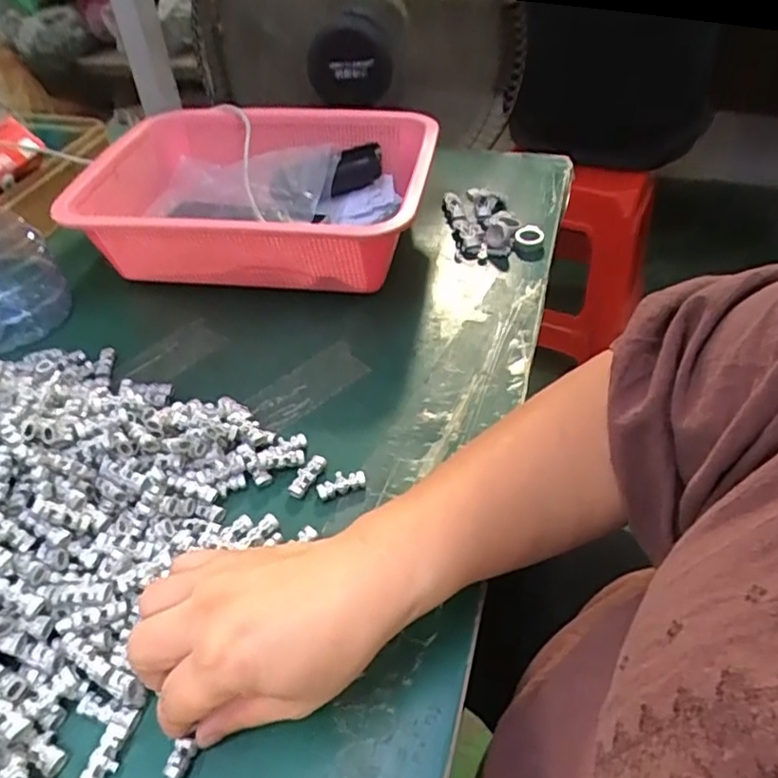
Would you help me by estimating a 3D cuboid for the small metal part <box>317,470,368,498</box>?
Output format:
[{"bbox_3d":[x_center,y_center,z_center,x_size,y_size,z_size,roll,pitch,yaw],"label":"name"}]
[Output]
[{"bbox_3d":[-0.030,0.058,0.383,0.030,0.007,0.014,-13,46,-9],"label":"small metal part"}]

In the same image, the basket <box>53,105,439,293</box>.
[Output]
[{"bbox_3d":[-0.106,-0.174,0.560,0.284,0.091,0.215,7,46,10],"label":"basket"}]

